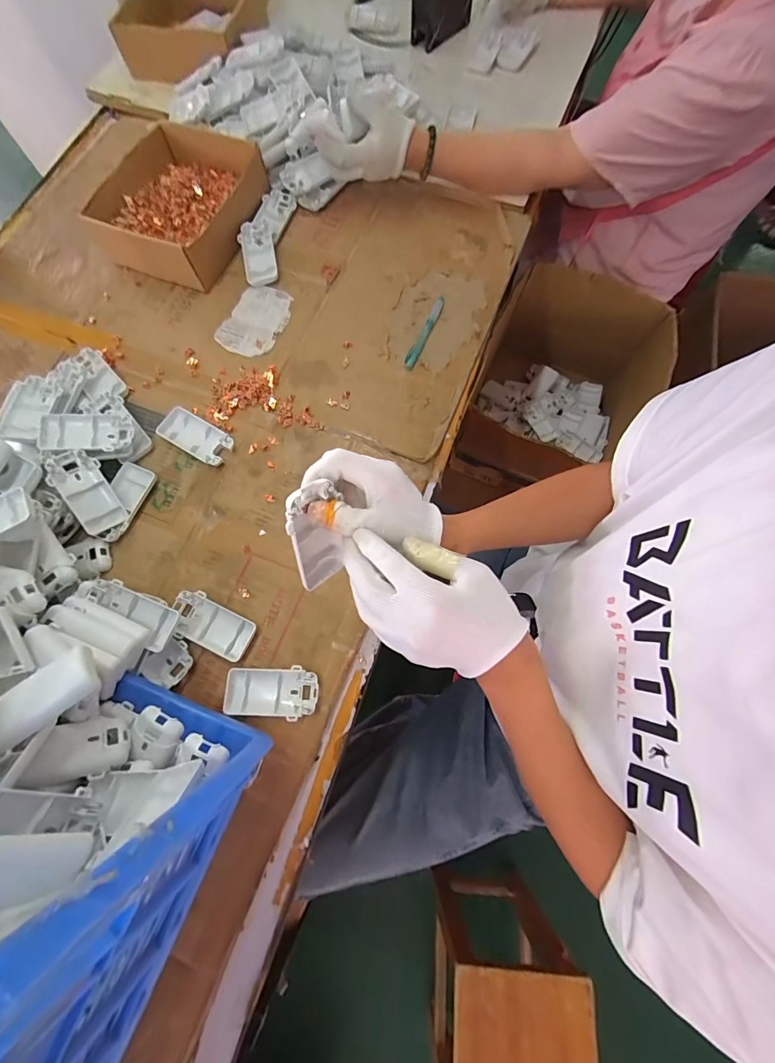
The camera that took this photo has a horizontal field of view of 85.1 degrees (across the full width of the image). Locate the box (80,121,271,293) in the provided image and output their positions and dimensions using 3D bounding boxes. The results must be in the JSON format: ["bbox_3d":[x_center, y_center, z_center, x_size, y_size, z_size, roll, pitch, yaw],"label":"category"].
[{"bbox_3d":[-0.303,-0.477,0.619,0.195,0.064,0.211,22,76,7],"label":"box"}]

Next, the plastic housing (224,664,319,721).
[{"bbox_3d":[-0.123,0.169,0.449,0.096,0.016,0.049,5,75,2],"label":"plastic housing"}]

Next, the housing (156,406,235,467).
[{"bbox_3d":[-0.240,-0.119,0.533,0.091,0.015,0.047,29,77,9],"label":"housing"}]

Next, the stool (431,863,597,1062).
[{"bbox_3d":[0.191,0.834,0.751,0.236,0.316,0.369,2,75,2],"label":"stool"}]

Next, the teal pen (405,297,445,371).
[{"bbox_3d":[0.052,-0.275,0.582,0.013,0.010,0.124,24,77,7],"label":"teal pen"}]

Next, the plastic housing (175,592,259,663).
[{"bbox_3d":[-0.195,0.103,0.470,0.096,0.017,0.050,22,76,7],"label":"plastic housing"}]

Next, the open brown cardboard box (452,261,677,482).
[{"bbox_3d":[0.324,-0.276,0.836,0.283,0.238,0.356,28,75,10],"label":"open brown cardboard box"}]

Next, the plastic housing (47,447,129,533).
[{"bbox_3d":[-0.348,-0.047,0.489,0.050,0.014,0.096,-29,94,-23],"label":"plastic housing"}]

